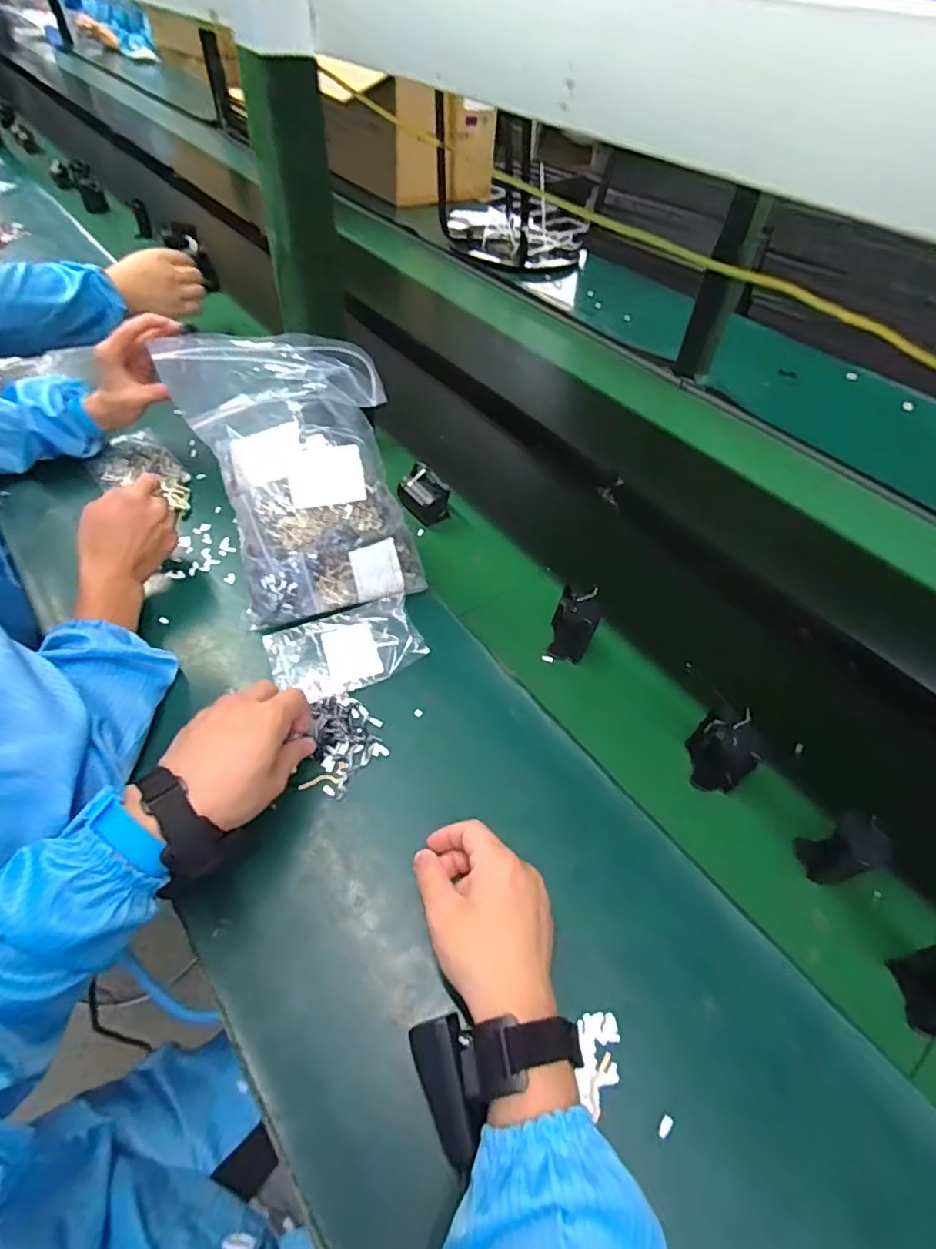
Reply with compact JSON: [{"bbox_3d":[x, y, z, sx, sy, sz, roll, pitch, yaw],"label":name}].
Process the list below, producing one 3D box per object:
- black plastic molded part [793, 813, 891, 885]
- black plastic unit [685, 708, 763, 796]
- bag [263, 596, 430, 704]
[{"bbox_3d":[0.293,0.177,0.455,0.044,0.066,0.051,-15,51,-14],"label":"black plastic molded part"},{"bbox_3d":[0.223,0.111,0.503,0.044,0.064,0.055,7,49,3],"label":"black plastic unit"},{"bbox_3d":[-0.122,0.021,0.570,0.143,0.023,0.093,-16,52,-16],"label":"bag"}]

